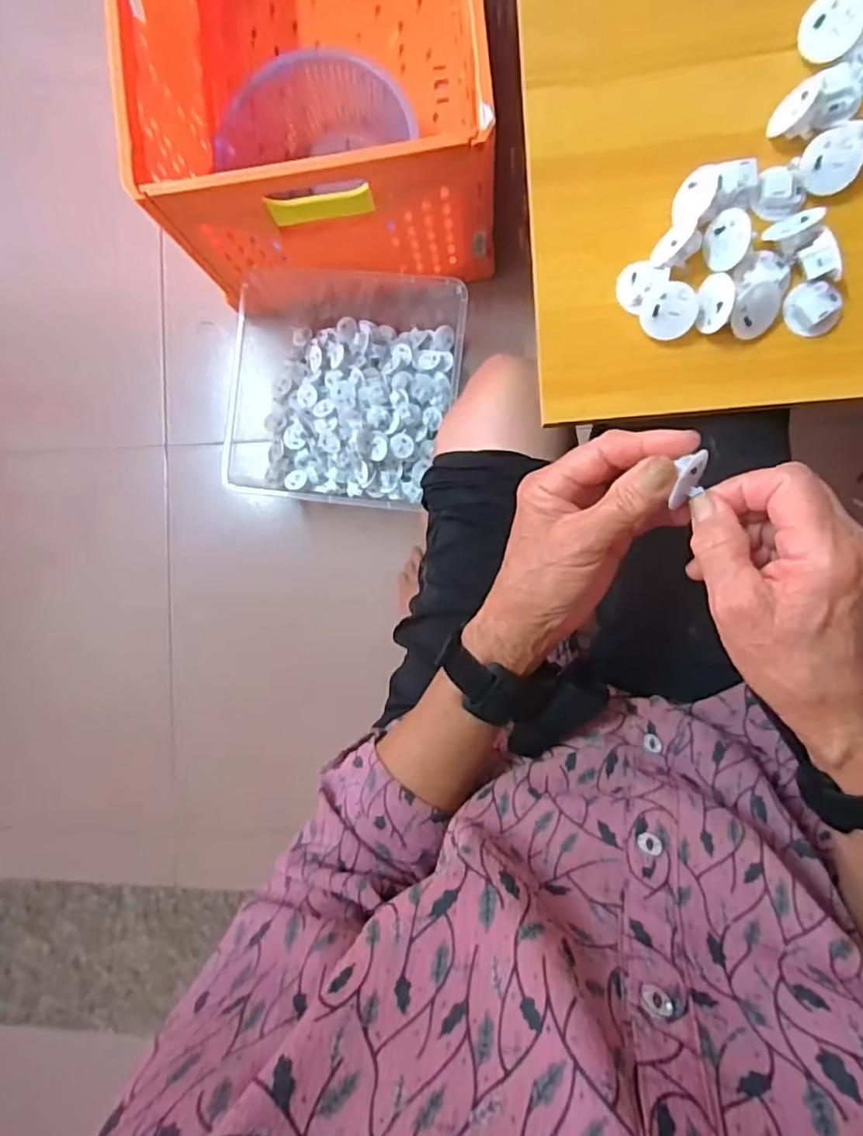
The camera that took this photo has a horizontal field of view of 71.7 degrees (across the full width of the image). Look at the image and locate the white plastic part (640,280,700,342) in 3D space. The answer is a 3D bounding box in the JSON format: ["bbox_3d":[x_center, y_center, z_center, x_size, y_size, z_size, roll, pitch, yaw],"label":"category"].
[{"bbox_3d":[0.146,-0.158,0.368,0.033,0.009,0.031,1,119,16],"label":"white plastic part"}]

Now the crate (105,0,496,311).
[{"bbox_3d":[-0.145,-0.714,0.775,0.392,0.309,0.620,-5,90,6],"label":"crate"}]

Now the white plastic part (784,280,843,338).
[{"bbox_3d":[0.235,-0.160,0.367,0.029,0.015,0.031,0,90,6],"label":"white plastic part"}]

